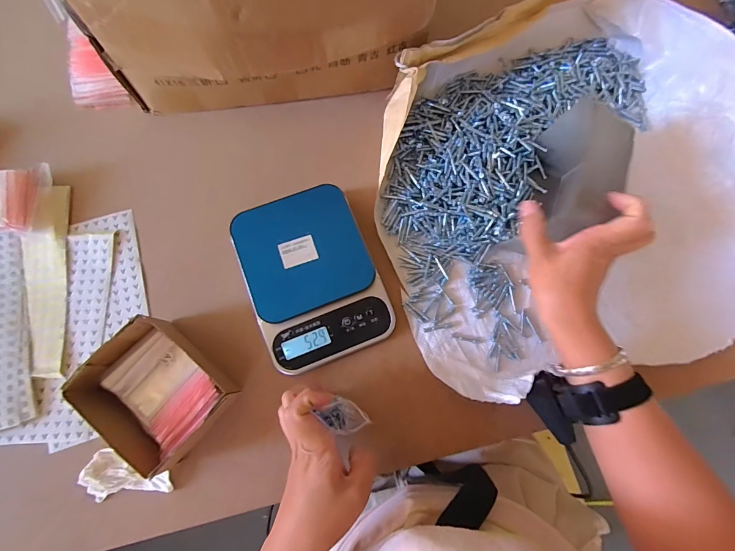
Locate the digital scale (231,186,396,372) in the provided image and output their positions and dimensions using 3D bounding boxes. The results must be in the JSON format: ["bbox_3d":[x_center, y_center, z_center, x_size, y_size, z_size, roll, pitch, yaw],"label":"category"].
[{"bbox_3d":[-0.063,-0.001,0.409,0.147,0.039,0.197,-19,77,-5],"label":"digital scale"}]

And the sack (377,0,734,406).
[{"bbox_3d":[0.243,-0.132,0.413,0.466,0.112,0.478,-16,77,-5],"label":"sack"}]

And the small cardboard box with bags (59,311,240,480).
[{"bbox_3d":[-0.223,0.123,0.371,0.131,0.054,0.119,40,79,9],"label":"small cardboard box with bags"}]

